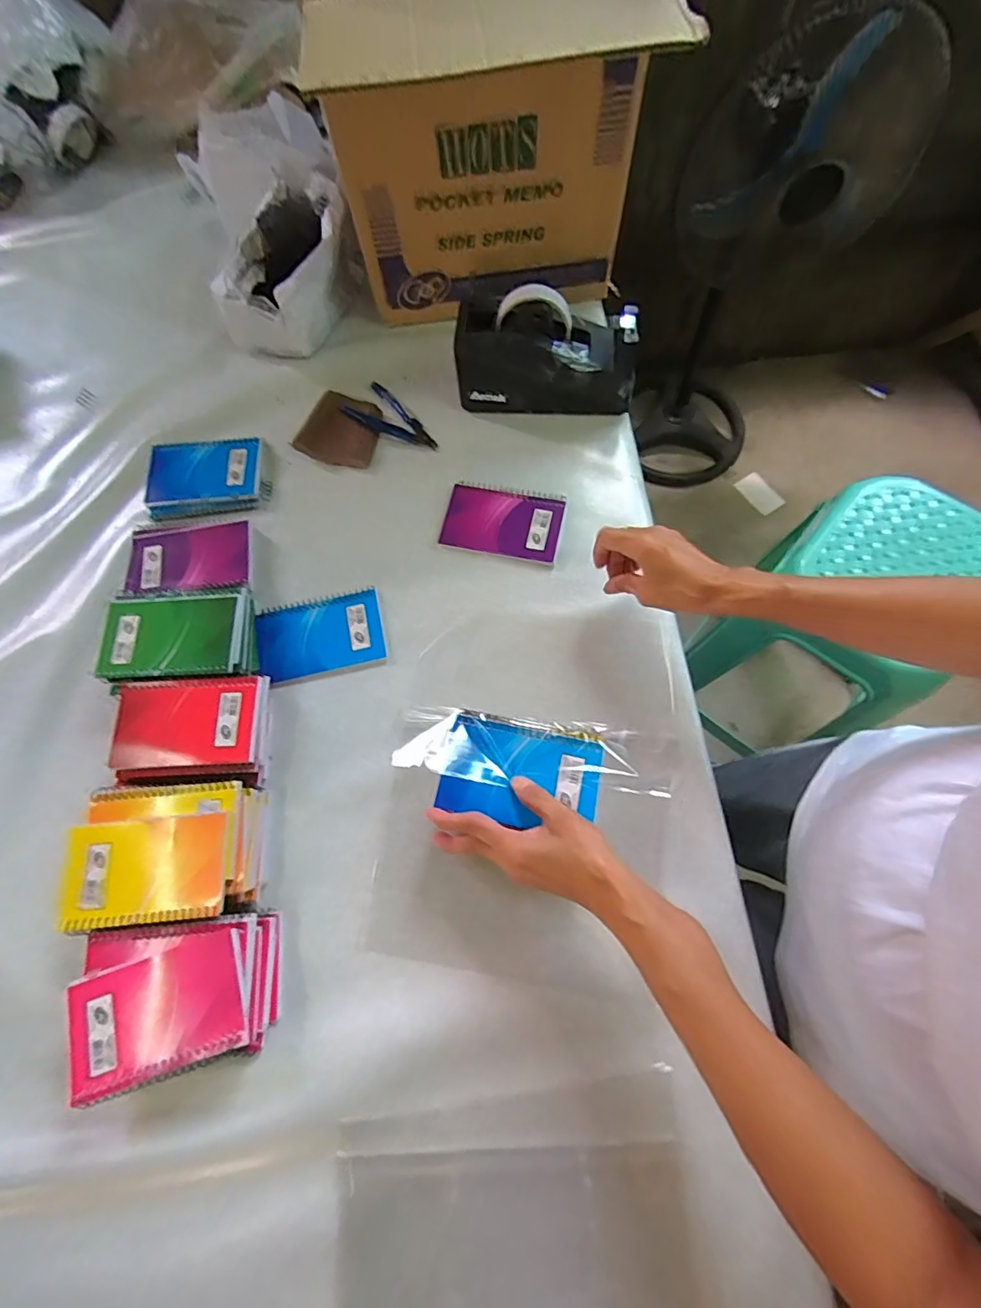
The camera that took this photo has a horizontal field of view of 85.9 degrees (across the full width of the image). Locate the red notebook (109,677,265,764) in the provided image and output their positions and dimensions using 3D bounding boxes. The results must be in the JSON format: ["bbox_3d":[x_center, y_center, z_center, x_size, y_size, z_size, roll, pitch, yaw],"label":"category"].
[{"bbox_3d":[-0.278,0.063,0.488,0.131,0.013,0.080,-2,75,2],"label":"red notebook"}]

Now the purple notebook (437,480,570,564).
[{"bbox_3d":[0.014,-0.148,0.578,0.128,0.012,0.087,11,70,7],"label":"purple notebook"}]

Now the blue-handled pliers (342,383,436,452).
[{"bbox_3d":[-0.114,-0.281,0.629,0.116,0.020,0.064,34,75,14],"label":"blue-handled pliers"}]

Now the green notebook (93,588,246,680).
[{"bbox_3d":[-0.315,-0.020,0.521,0.133,0.009,0.088,-4,69,1],"label":"green notebook"}]

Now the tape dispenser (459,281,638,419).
[{"bbox_3d":[0.060,-0.335,0.589,0.195,0.110,0.075,0,69,3],"label":"tape dispenser"}]

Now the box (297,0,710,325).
[{"bbox_3d":[-0.011,-0.612,0.539,0.326,0.402,0.491,-5,69,1],"label":"box"}]

